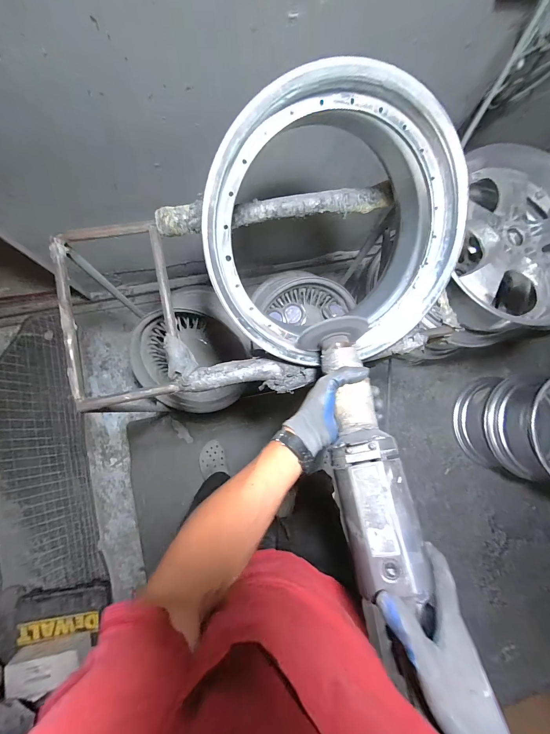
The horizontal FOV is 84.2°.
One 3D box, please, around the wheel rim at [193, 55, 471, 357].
[{"bbox_3d":[0.093,-0.222,0.547,0.437,0.186,0.444,-10,115,-14],"label":"wheel rim"}]

